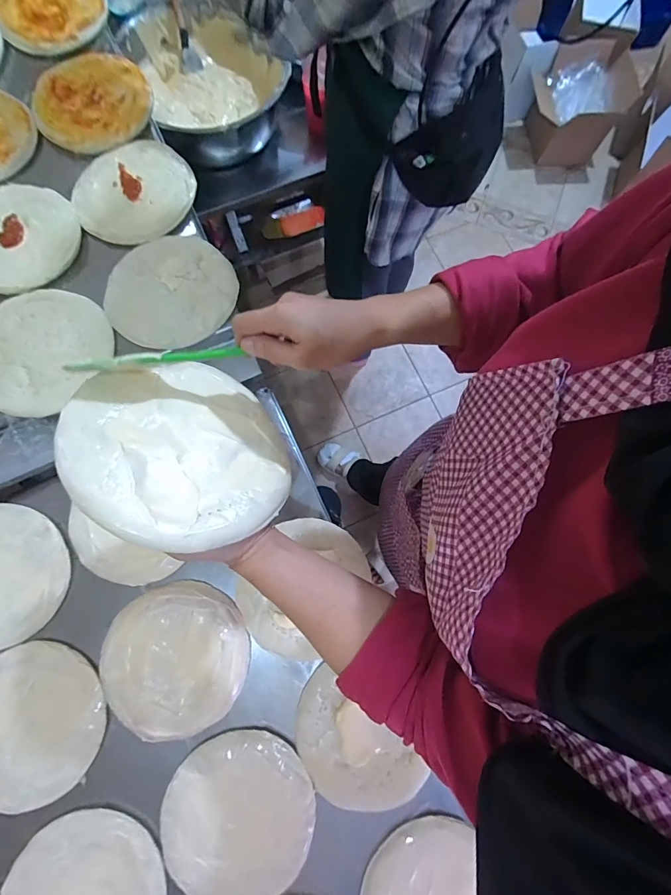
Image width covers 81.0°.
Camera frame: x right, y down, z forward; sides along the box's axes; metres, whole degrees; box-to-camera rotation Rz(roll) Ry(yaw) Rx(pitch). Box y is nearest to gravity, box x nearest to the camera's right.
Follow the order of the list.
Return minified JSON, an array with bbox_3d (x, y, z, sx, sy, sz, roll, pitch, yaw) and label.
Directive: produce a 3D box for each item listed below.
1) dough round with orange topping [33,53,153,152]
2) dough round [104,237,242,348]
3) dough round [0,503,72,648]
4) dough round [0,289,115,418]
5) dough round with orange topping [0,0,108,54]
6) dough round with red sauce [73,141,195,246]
[{"bbox_3d":[-0.436,-0.624,0.704,0.202,0.027,0.186,0,76,-2],"label":"dough round with orange topping"},{"bbox_3d":[-0.255,-0.244,0.611,0.185,0.010,0.194,0,76,-2],"label":"dough round"},{"bbox_3d":[-0.507,0.187,0.581,0.210,0.011,0.195,0,76,-2],"label":"dough round"},{"bbox_3d":[-0.440,-0.150,0.580,0.176,0.009,0.196,43,79,8],"label":"dough round"},{"bbox_3d":[-0.556,-0.867,0.758,0.200,0.025,0.229,-23,78,-7],"label":"dough round with orange topping"},{"bbox_3d":[-0.342,-0.435,0.659,0.176,0.014,0.195,42,79,8],"label":"dough round with red sauce"}]

